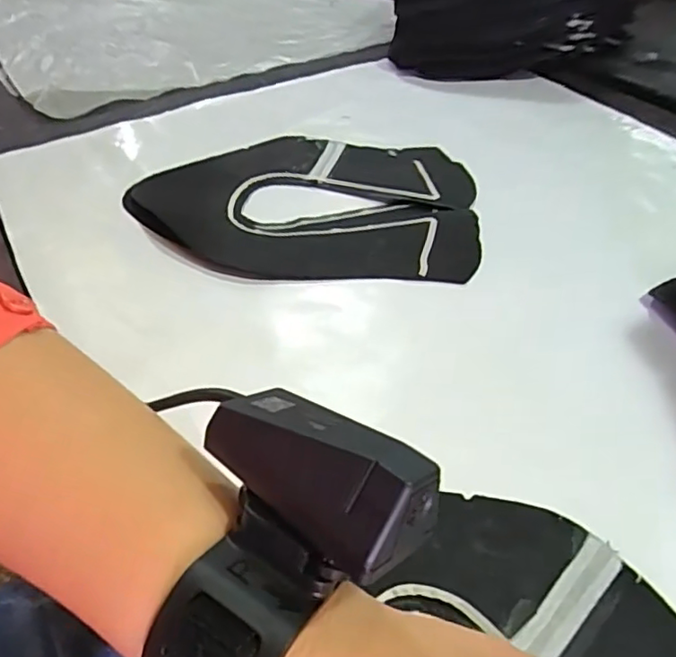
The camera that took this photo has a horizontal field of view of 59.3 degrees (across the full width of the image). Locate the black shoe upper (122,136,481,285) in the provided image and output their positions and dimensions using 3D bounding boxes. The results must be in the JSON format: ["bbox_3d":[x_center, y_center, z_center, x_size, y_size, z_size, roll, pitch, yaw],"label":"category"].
[{"bbox_3d":[-0.023,-0.092,0.417,0.236,0.011,0.163,7,45,8],"label":"black shoe upper"}]

